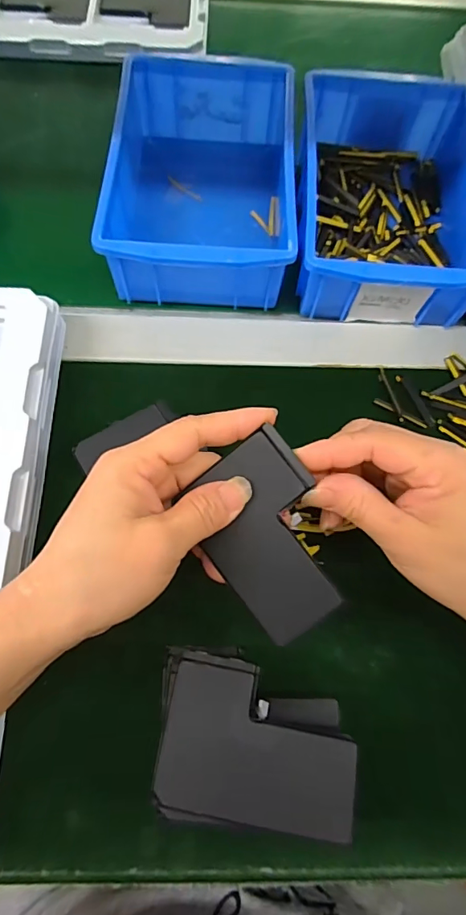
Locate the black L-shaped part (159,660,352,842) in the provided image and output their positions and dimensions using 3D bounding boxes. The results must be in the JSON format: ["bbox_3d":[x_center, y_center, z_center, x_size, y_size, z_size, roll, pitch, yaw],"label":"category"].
[{"bbox_3d":[0.012,0.134,0.219,0.088,0.004,0.059,11,70,2],"label":"black L-shaped part"}]

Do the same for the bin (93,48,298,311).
[{"bbox_3d":[-0.022,-0.214,0.363,0.127,0.058,0.193,3,70,-1],"label":"bin"}]

